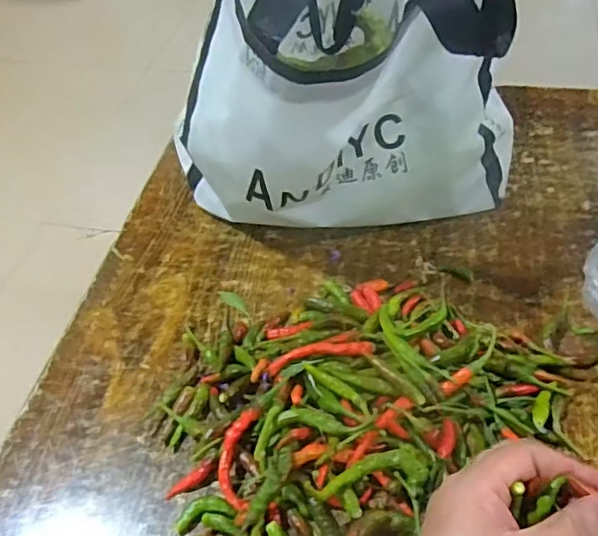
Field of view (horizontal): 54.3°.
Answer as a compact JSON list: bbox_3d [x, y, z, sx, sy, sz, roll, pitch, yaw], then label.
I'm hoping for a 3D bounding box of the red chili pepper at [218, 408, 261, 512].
[{"bbox_3d":[-0.041,0.129,0.396,0.023,0.010,0.064,4,70,9],"label":"red chili pepper"}]

